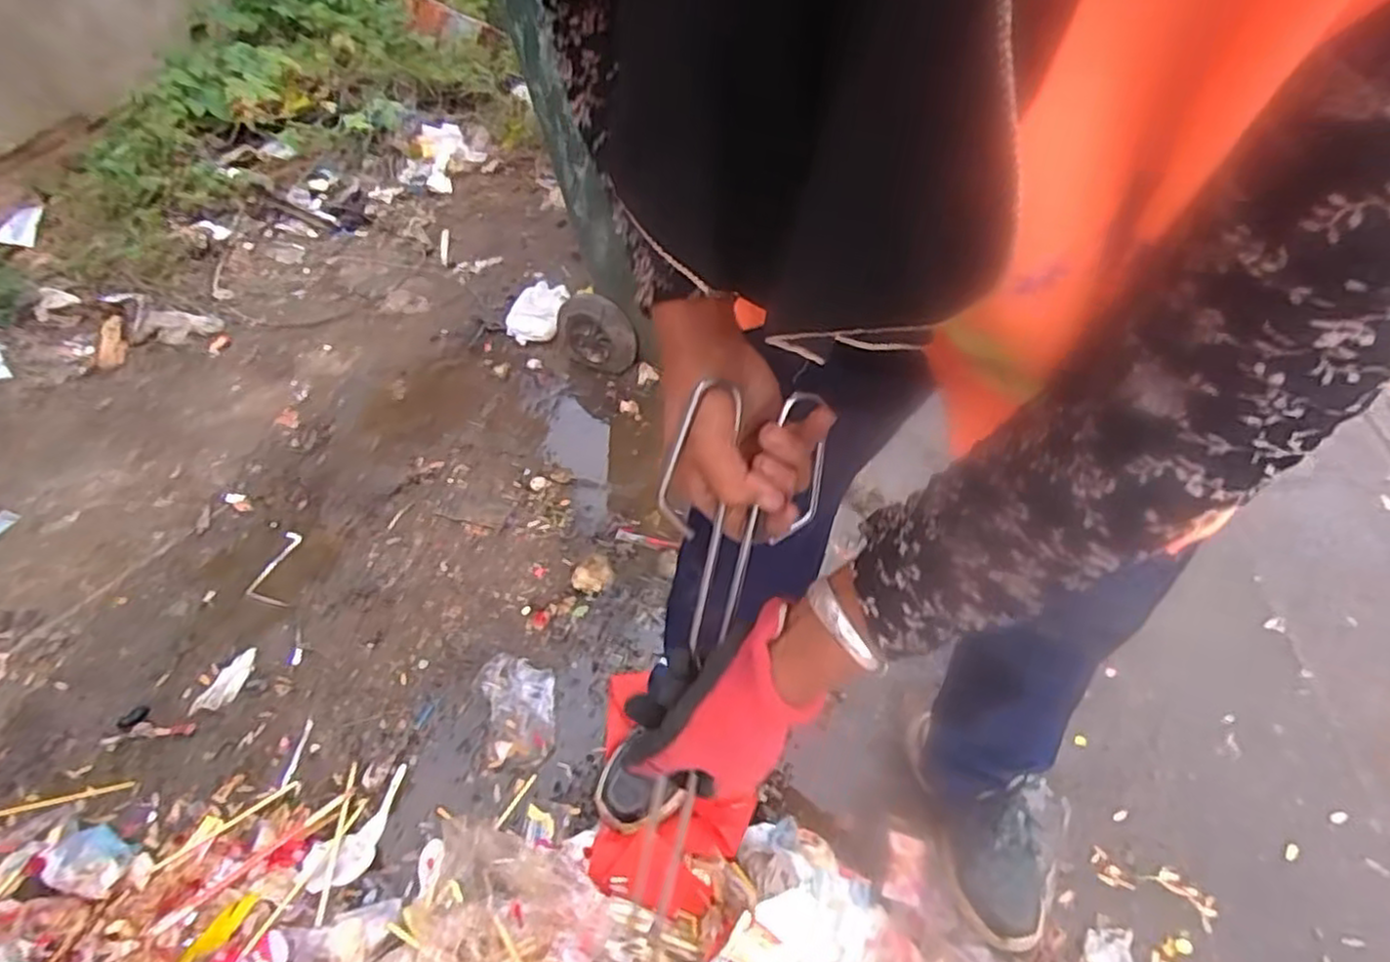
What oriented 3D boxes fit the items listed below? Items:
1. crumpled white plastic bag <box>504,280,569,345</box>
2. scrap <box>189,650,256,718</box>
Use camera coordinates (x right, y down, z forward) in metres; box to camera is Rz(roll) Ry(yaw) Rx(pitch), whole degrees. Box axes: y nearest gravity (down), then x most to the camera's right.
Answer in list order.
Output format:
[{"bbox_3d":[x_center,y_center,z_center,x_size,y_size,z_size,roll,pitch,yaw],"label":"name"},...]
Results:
[{"bbox_3d":[-0.378,-0.411,1.755,0.146,0.068,0.197,2,46,5],"label":"crumpled white plastic bag"},{"bbox_3d":[-0.706,0.305,1.105,0.051,0.010,0.115,13,48,16],"label":"scrap"}]

